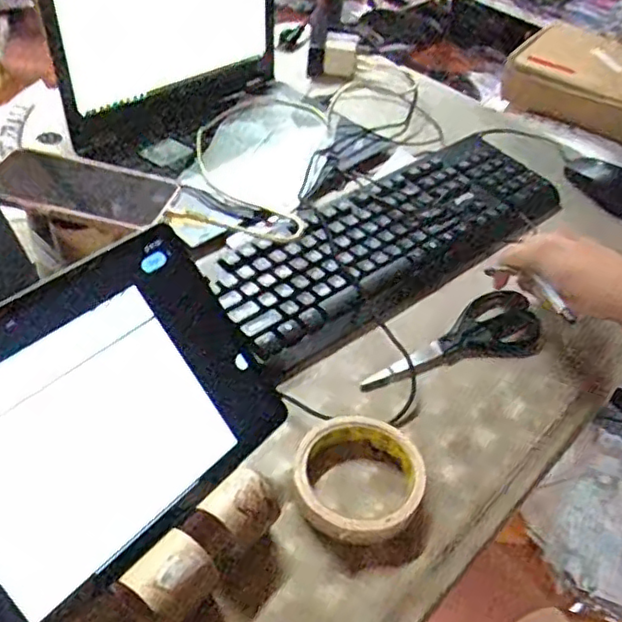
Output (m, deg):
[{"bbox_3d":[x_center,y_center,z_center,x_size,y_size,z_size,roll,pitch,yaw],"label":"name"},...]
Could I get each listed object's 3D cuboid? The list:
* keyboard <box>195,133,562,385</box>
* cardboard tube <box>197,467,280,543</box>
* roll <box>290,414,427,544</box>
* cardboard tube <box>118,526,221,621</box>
[{"bbox_3d":[0.085,-0.084,0.652,0.418,0.024,0.165,-29,54,-31],"label":"keyboard"},{"bbox_3d":[-0.043,0.130,0.409,0.035,0.038,0.040,36,51,26],"label":"cardboard tube"},{"bbox_3d":[0.034,0.115,0.448,0.089,0.024,0.094,4,44,-4],"label":"roll"},{"bbox_3d":[-0.081,0.161,0.375,0.040,0.037,0.044,35,51,25],"label":"cardboard tube"}]

